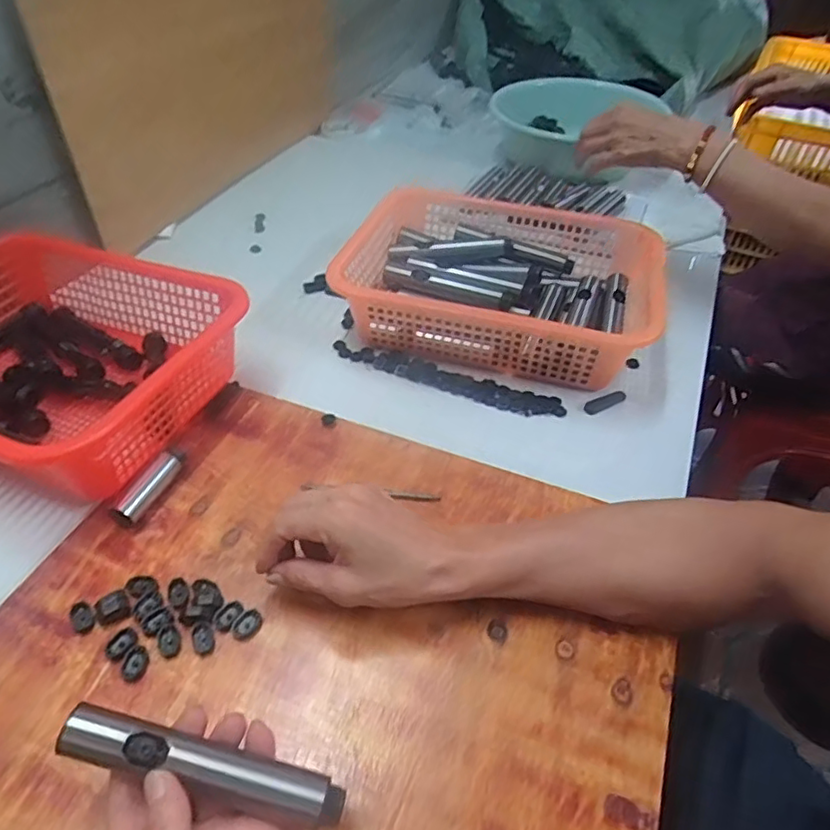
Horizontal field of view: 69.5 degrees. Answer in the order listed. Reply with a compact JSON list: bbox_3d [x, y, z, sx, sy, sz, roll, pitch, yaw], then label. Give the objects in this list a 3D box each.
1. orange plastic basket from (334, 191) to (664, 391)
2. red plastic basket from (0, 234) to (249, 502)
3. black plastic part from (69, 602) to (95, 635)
[{"bbox_3d":[0.098,-0.158,0.686,0.322,0.079,0.253,12,46,11],"label":"orange plastic basket"},{"bbox_3d":[-0.347,-0.054,0.561,0.312,0.090,0.241,16,47,15],"label":"red plastic basket"},{"bbox_3d":[-0.235,0.142,0.422,0.015,0.007,0.024,-29,52,-27],"label":"black plastic part"}]

